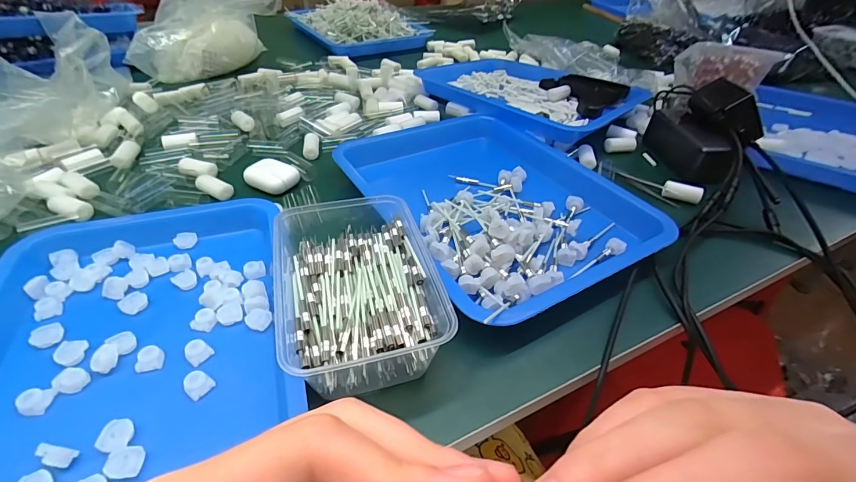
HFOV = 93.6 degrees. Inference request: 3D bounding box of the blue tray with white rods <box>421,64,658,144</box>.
[{"bbox_3d":[0.176,-0.261,0.686,0.269,0.047,0.333,-29,52,-32],"label":"blue tray with white rods"}]

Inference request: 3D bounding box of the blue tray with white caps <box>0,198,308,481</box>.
[{"bbox_3d":[-0.223,0.064,0.306,0.214,0.026,0.278,-11,44,-17],"label":"blue tray with white caps"}]

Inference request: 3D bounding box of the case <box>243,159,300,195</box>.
[{"bbox_3d":[-0.184,-0.077,0.473,0.053,0.020,0.043,18,43,15],"label":"case"}]

